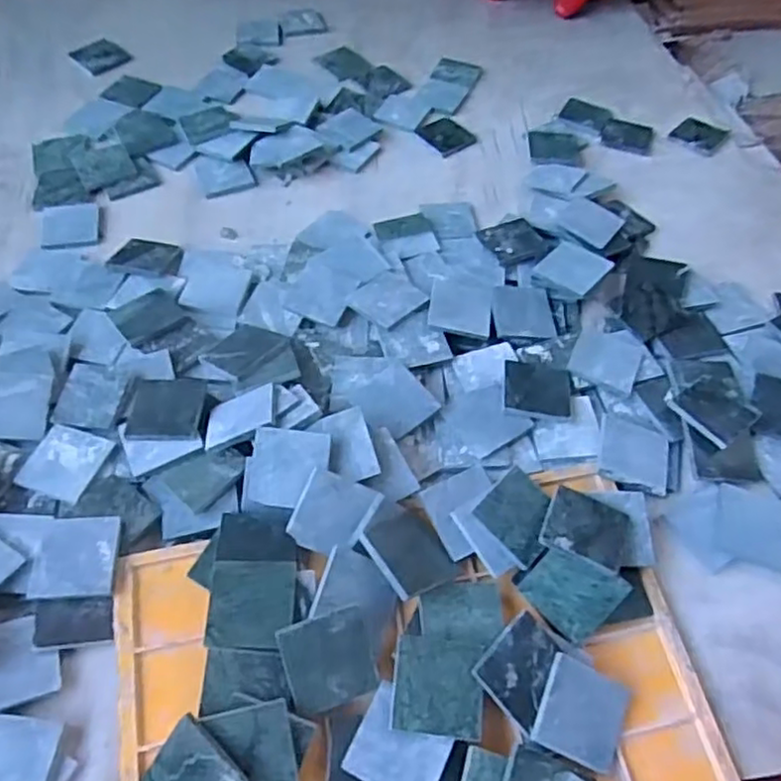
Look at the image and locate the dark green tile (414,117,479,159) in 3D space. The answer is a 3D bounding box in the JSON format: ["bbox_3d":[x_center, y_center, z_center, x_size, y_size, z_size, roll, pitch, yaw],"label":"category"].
[{"bbox_3d":[0.060,-0.270,0.716,0.049,0.004,0.050,-34,64,-23],"label":"dark green tile"}]

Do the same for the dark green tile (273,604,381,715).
[{"bbox_3d":[-0.035,0.155,0.388,0.049,0.007,0.050,-14,89,-13],"label":"dark green tile"}]

